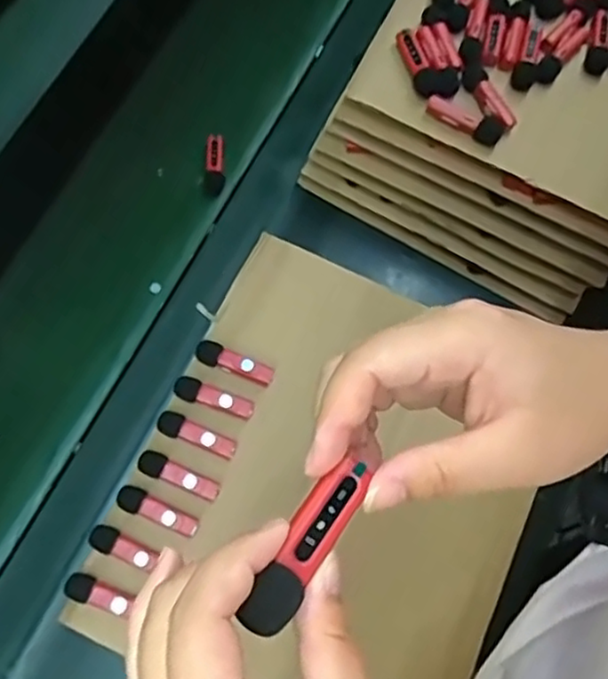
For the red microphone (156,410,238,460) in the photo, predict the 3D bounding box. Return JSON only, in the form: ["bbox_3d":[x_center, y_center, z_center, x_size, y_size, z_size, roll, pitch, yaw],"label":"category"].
[{"bbox_3d":[-0.084,0.075,0.550,0.063,0.011,0.019,21,72,7],"label":"red microphone"}]

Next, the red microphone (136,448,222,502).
[{"bbox_3d":[-0.098,0.106,0.542,0.066,0.009,0.019,25,73,8],"label":"red microphone"}]

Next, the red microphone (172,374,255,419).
[{"bbox_3d":[-0.072,0.048,0.562,0.065,0.013,0.019,19,72,6],"label":"red microphone"}]

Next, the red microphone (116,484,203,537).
[{"bbox_3d":[-0.112,0.131,0.532,0.064,0.008,0.018,24,73,8],"label":"red microphone"}]

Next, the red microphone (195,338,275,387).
[{"bbox_3d":[-0.058,0.019,0.573,0.066,0.015,0.021,23,73,8],"label":"red microphone"}]

